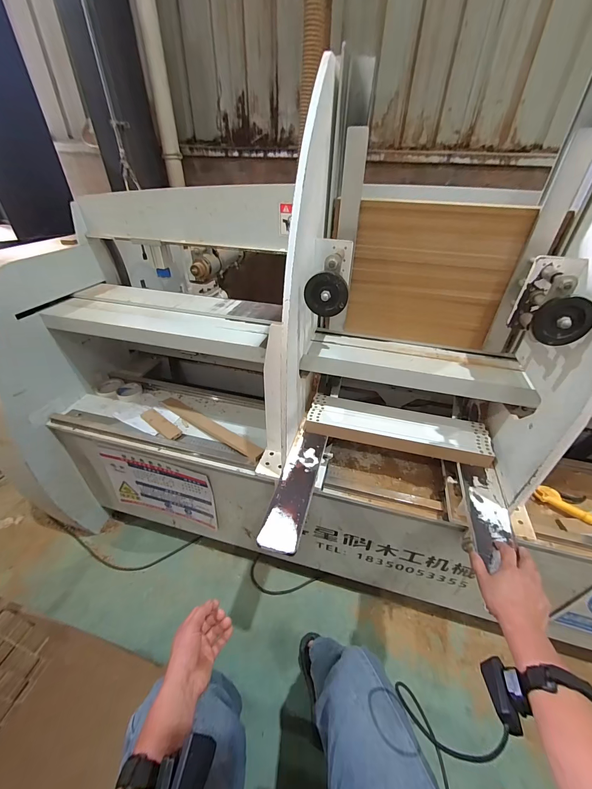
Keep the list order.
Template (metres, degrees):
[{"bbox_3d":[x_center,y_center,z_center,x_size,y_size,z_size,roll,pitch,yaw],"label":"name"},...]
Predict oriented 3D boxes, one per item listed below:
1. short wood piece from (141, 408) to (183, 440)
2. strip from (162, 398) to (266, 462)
[{"bbox_3d":[-0.412,0.089,0.946,0.184,0.007,0.046,29,45,31],"label":"short wood piece"},{"bbox_3d":[-0.260,0.094,0.931,0.415,0.016,0.047,24,43,27],"label":"strip"}]

